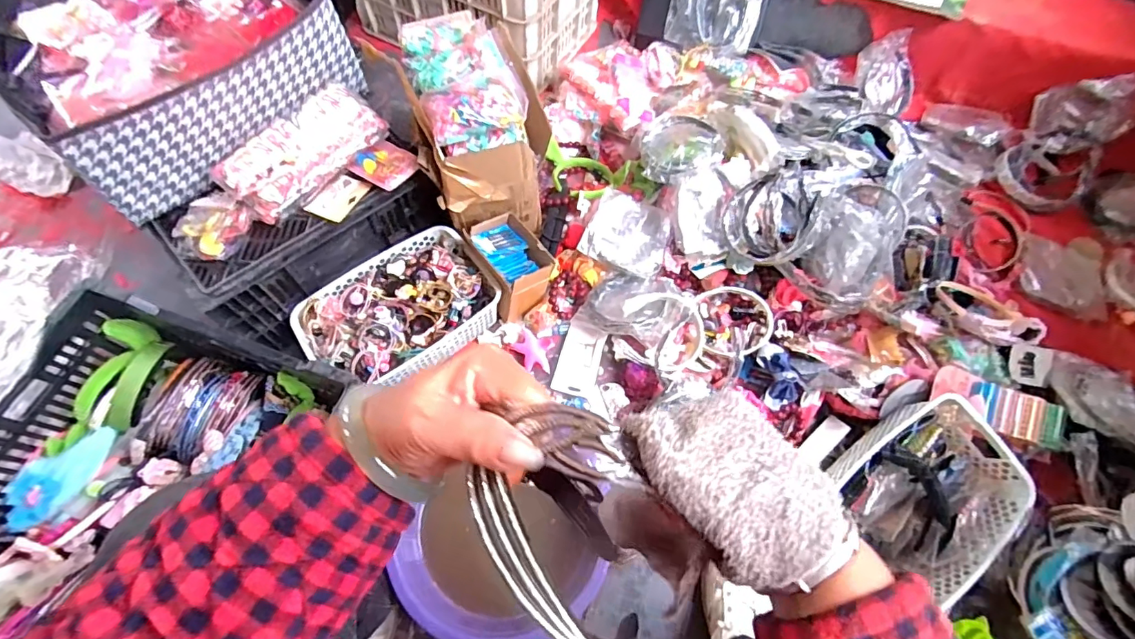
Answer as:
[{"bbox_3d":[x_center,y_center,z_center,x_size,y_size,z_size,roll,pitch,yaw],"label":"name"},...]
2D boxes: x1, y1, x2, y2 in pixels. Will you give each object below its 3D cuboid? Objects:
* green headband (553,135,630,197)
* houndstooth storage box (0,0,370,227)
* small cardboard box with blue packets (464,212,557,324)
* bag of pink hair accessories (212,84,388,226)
[{"bbox_3d":[0.021,-0.290,0.987,0.170,0.066,0.125,35,68,14],"label":"green headband"},{"bbox_3d":[-0.577,-0.394,0.741,0.407,0.157,0.371,-41,72,-19],"label":"houndstooth storage box"},{"bbox_3d":[-0.096,-0.090,0.856,0.112,0.102,0.140,-30,69,-15],"label":"small cardboard box with blue packets"},{"bbox_3d":[-0.388,-0.250,0.736,0.103,0.068,0.233,35,68,14],"label":"bag of pink hair accessories"}]

